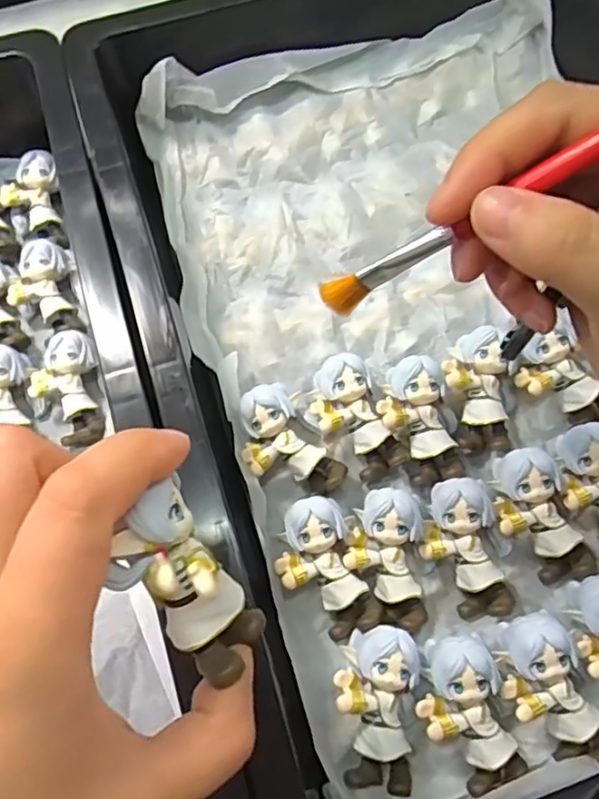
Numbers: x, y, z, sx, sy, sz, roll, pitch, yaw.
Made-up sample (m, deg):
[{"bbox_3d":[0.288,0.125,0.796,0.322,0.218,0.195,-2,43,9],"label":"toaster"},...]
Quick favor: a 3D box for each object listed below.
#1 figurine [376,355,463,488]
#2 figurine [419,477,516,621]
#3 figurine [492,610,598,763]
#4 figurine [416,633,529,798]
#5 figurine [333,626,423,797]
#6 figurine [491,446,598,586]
[{"bbox_3d":[0.061,0.010,0.300,0.037,0.021,0.061,-19,92,-4],"label":"figurine"},{"bbox_3d":[0.080,0.069,0.280,0.038,0.023,0.062,-28,72,-9],"label":"figurine"},{"bbox_3d":[0.106,0.126,0.258,0.033,0.030,0.061,-23,72,-7],"label":"figurine"},{"bbox_3d":[0.070,0.133,0.255,0.034,0.028,0.060,-17,71,-5],"label":"figurine"},{"bbox_3d":[0.032,0.130,0.257,0.034,0.024,0.062,7,70,3],"label":"figurine"},{"bbox_3d":[0.112,0.056,0.286,0.033,0.025,0.064,-25,88,-6],"label":"figurine"}]

